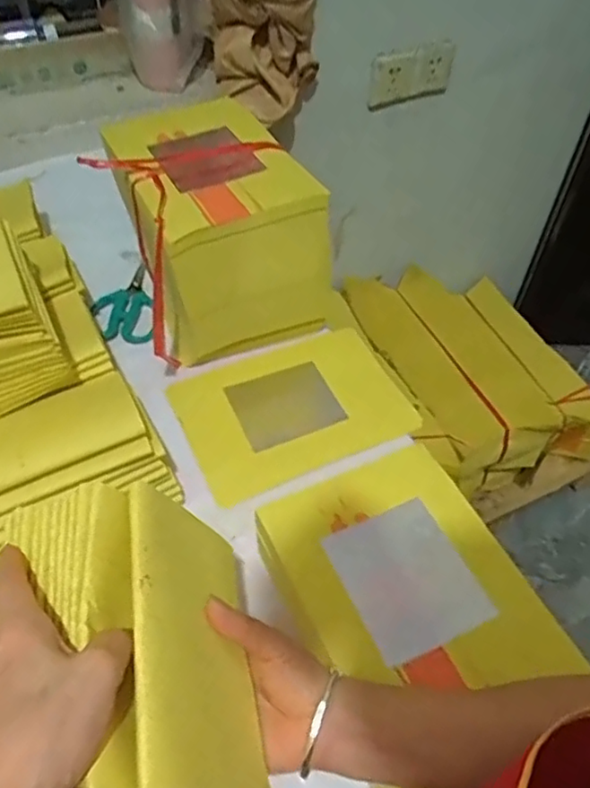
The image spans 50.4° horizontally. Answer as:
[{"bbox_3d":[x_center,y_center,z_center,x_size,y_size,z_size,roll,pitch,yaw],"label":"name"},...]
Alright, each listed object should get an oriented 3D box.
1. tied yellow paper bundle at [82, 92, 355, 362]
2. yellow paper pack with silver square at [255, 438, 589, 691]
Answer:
[{"bbox_3d":[-0.097,-0.169,0.685,0.185,0.187,0.220,-24,55,-20],"label":"tied yellow paper bundle"},{"bbox_3d":[0.086,0.141,0.460,0.165,0.022,0.208,-23,55,-19],"label":"yellow paper pack with silver square"}]

